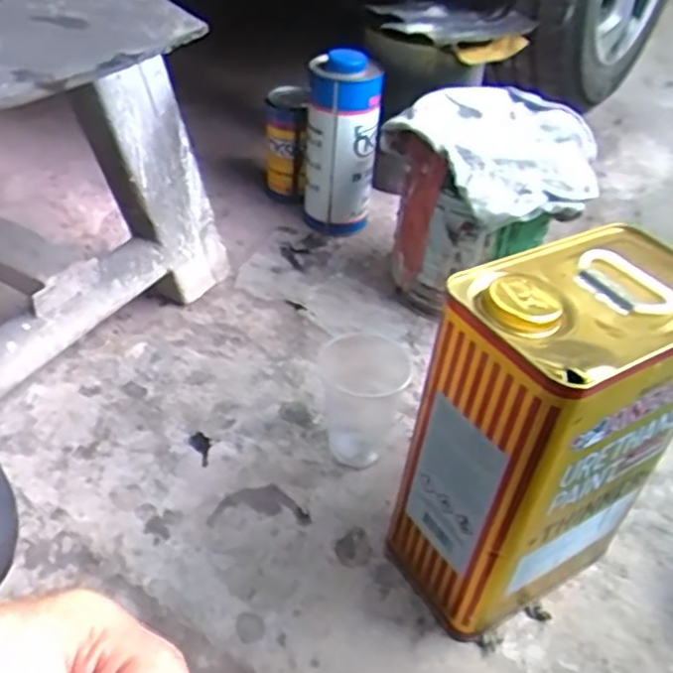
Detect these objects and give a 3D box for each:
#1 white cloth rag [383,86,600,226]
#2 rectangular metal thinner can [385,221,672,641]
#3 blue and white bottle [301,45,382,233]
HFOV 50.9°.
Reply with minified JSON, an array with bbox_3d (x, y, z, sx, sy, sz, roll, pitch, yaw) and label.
[{"bbox_3d":[0.169,-0.197,0.718,0.185,0.038,0.220,-13,43,-21],"label":"white cloth rag"},{"bbox_3d":[0.139,0.071,0.483,0.171,0.250,0.110,-21,48,-25],"label":"rectangular metal thinner can"},{"bbox_3d":[0.005,-0.233,0.875,0.088,0.208,0.091,1,42,-3],"label":"blue and white bottle"}]

